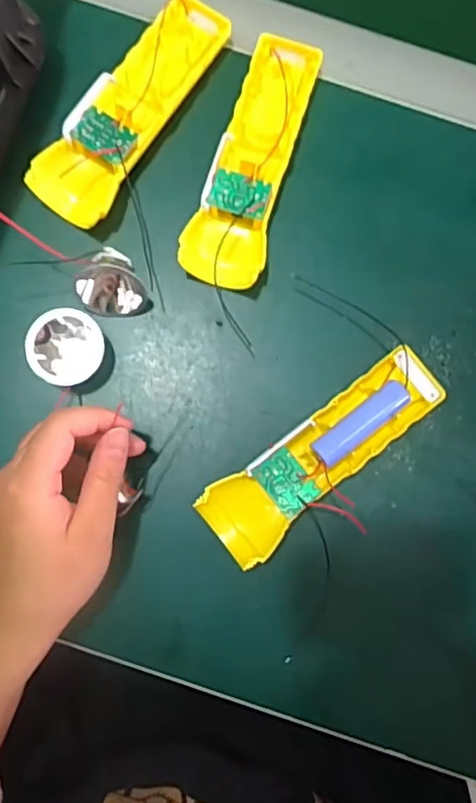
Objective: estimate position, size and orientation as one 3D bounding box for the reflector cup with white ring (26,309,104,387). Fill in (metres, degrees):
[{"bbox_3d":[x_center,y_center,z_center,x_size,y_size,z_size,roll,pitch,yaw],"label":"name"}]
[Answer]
[{"bbox_3d":[-0.104,-0.032,0.356,0.044,0.033,0.043,0,85,-1],"label":"reflector cup with white ring"}]

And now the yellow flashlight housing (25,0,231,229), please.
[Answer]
[{"bbox_3d":[-0.066,-0.189,0.370,0.052,0.022,0.166,35,85,2],"label":"yellow flashlight housing"}]

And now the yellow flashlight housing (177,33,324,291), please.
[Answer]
[{"bbox_3d":[0.009,-0.154,0.366,0.050,0.025,0.168,16,85,0],"label":"yellow flashlight housing"}]

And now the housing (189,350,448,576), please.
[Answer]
[{"bbox_3d":[0.053,0.033,0.355,0.163,0.034,0.050,-35,86,-4],"label":"housing"}]

